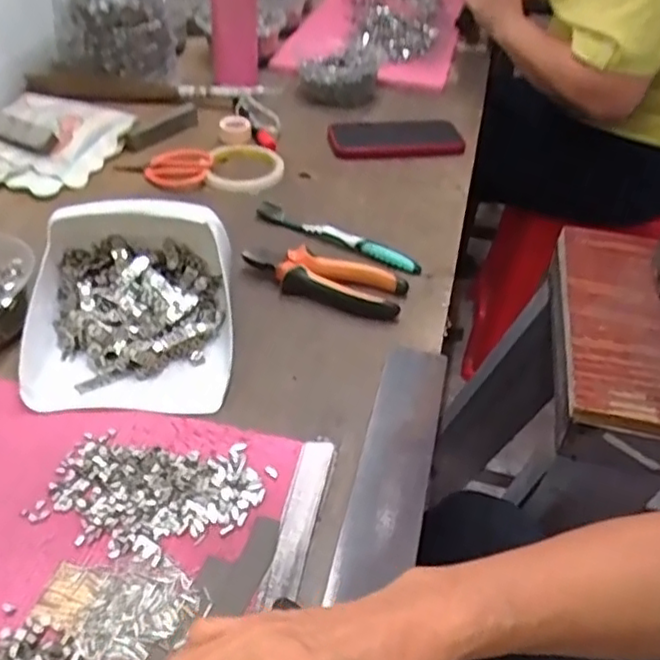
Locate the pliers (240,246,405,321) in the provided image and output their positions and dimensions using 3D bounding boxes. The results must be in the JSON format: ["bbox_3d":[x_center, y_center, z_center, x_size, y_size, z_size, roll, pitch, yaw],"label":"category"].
[{"bbox_3d":[-0.005,-0.049,0.603,0.148,0.023,0.054,15,42,13],"label":"pliers"}]

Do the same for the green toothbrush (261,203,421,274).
[{"bbox_3d":[0.007,-0.094,0.664,0.184,0.019,0.011,23,44,21],"label":"green toothbrush"}]

